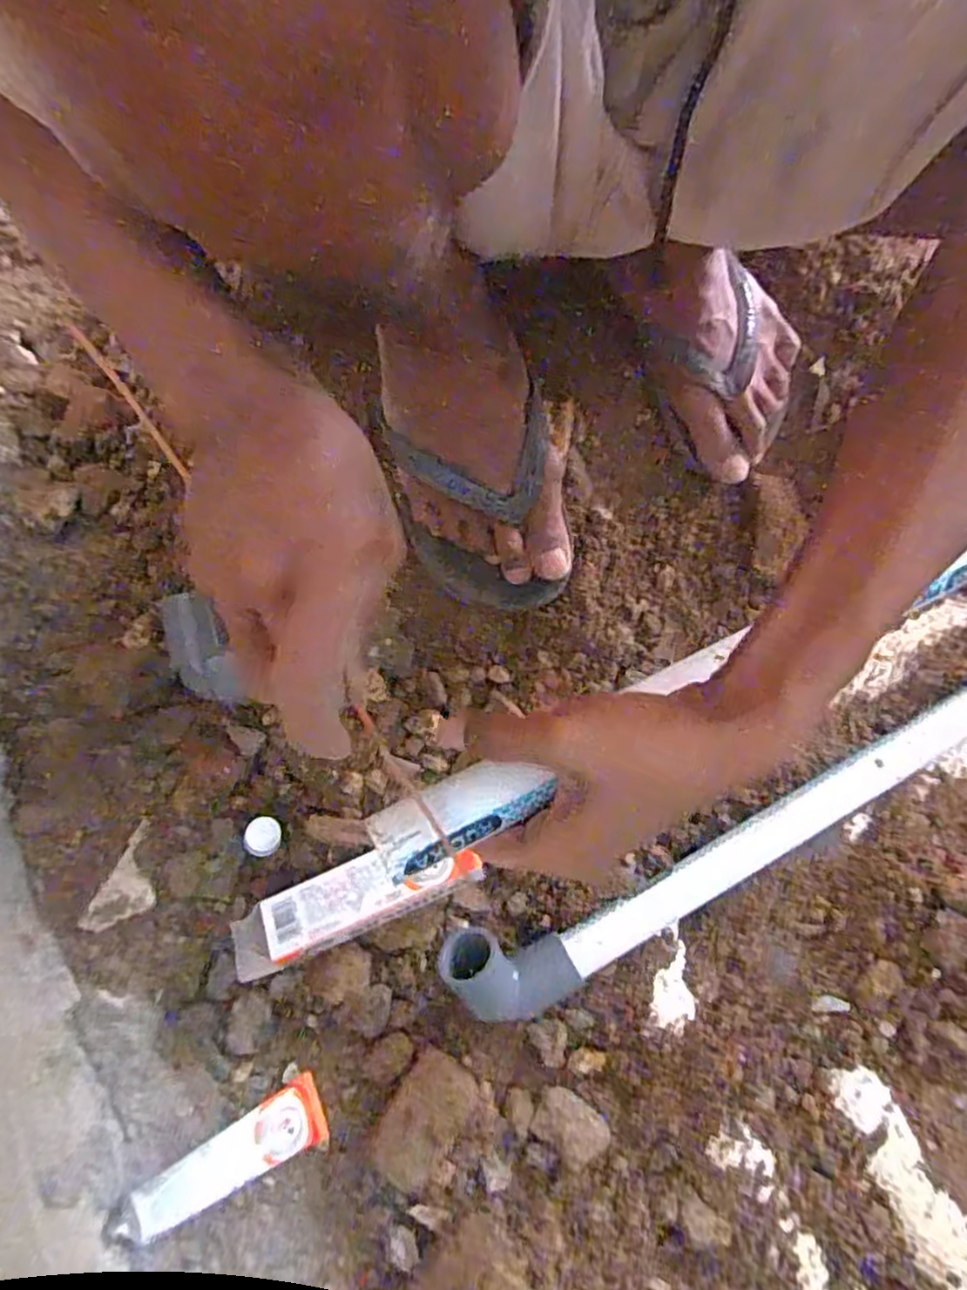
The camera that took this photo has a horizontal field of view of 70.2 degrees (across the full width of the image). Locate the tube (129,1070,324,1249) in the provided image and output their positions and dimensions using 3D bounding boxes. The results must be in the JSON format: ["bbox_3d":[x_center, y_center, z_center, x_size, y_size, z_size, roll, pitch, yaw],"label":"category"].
[{"bbox_3d":[-0.149,0.308,0.416,0.017,0.118,0.037,-30,73,38],"label":"tube"}]

